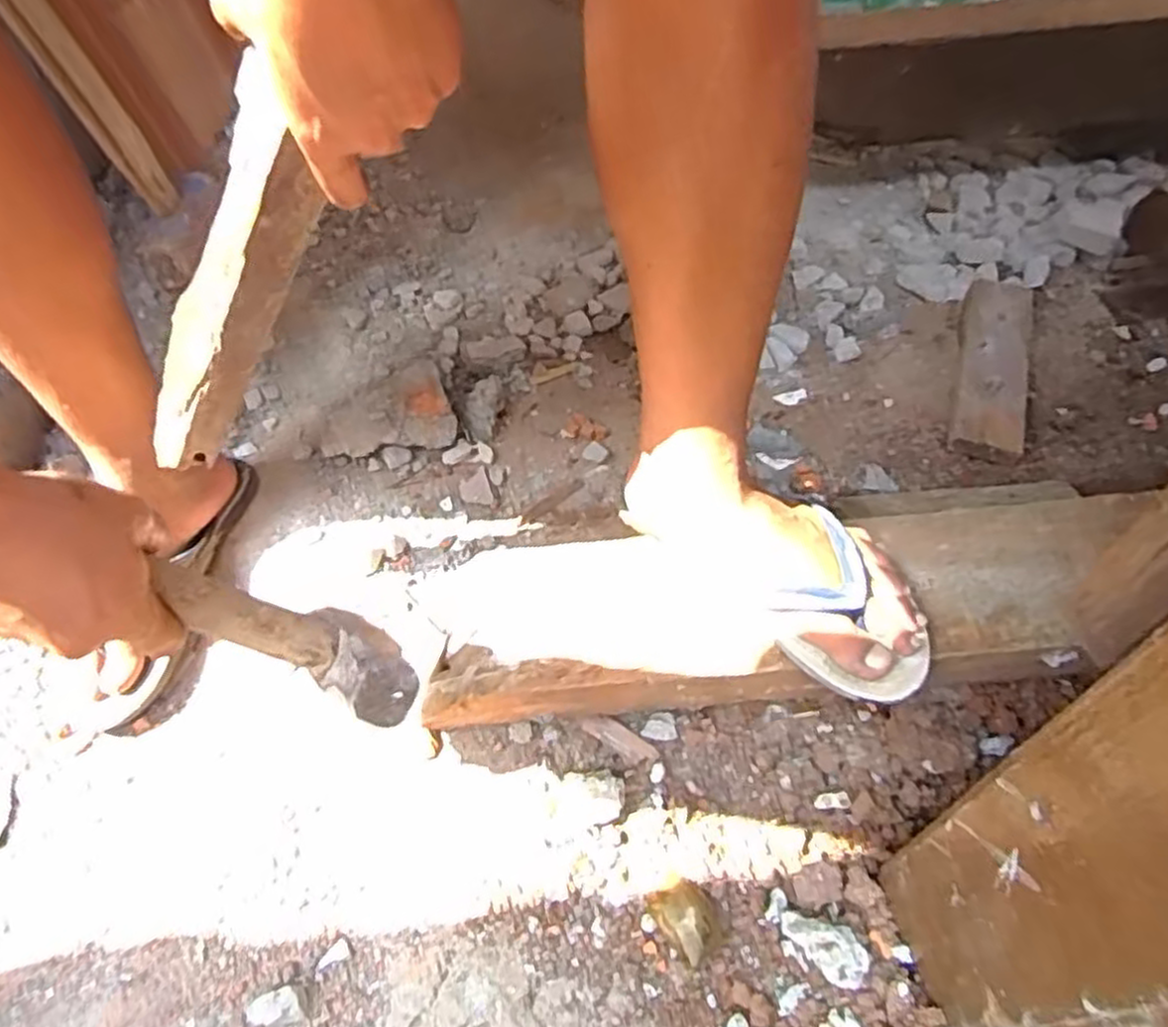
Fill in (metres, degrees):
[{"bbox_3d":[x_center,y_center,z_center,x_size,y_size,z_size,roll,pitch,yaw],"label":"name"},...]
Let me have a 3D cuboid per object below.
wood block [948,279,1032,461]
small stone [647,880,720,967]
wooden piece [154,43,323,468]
[{"bbox_3d":[0.403,-0.147,0.756,0.062,0.042,0.222,14,55,13],"label":"wood block"},{"bbox_3d":[0.065,0.252,0.476,0.037,0.031,0.047,-27,56,-17],"label":"small stone"},{"bbox_3d":[-0.214,-0.119,0.457,0.051,0.277,0.039,17,47,-28],"label":"wooden piece"}]

